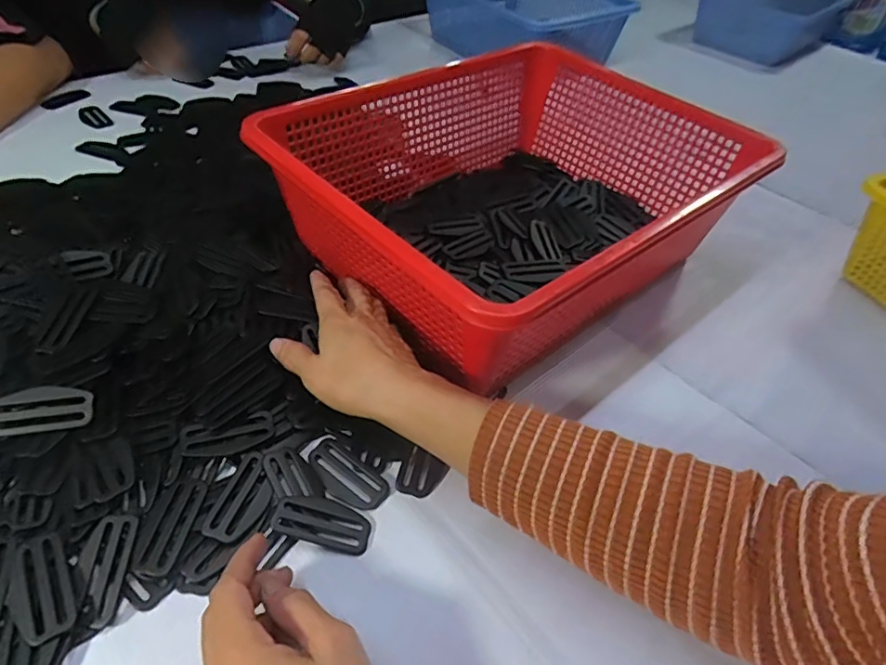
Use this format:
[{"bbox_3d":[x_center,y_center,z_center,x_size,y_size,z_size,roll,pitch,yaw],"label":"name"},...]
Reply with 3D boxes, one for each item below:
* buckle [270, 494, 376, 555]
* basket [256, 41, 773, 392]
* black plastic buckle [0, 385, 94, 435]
[{"bbox_3d":[-0.074,0.117,0.340,0.060,0.004,0.029,19,46,-6],"label":"buckle"},{"bbox_3d":[0.068,-0.130,0.495,0.381,0.120,0.291,-32,56,-30],"label":"basket"},{"bbox_3d":[-0.250,0.047,0.337,0.059,0.004,0.027,-5,80,-8],"label":"black plastic buckle"}]

